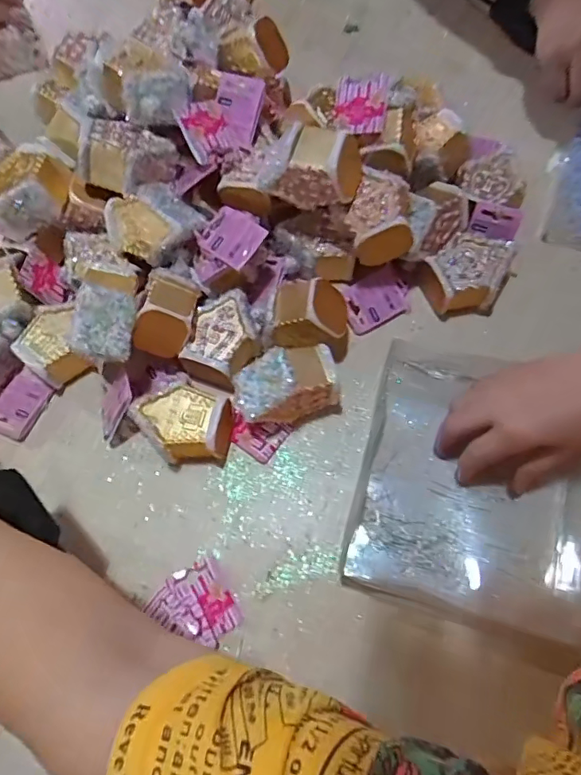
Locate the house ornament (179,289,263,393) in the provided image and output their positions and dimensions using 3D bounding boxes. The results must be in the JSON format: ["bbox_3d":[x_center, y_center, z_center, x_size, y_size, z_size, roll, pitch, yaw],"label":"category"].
[{"bbox_3d":[-0.058,-0.044,0.477,0.064,0.042,0.085,21,70,11],"label":"house ornament"}]

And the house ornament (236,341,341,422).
[{"bbox_3d":[-0.004,-0.002,0.445,0.089,0.070,0.054,-20,68,-5],"label":"house ornament"}]

